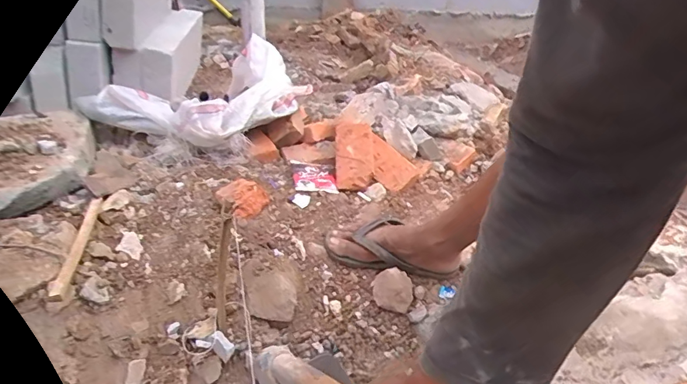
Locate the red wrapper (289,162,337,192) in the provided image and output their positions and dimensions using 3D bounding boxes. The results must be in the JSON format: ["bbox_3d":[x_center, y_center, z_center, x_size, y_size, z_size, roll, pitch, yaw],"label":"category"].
[{"bbox_3d":[-0.062,-0.037,0.996,0.090,0.017,0.127,-2,30,-11],"label":"red wrapper"}]

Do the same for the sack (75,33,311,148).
[{"bbox_3d":[-0.303,-0.227,1.046,0.250,0.138,0.447,28,37,35],"label":"sack"}]

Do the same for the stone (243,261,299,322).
[{"bbox_3d":[-0.119,0.161,0.773,0.090,0.068,0.079,-2,30,-10],"label":"stone"}]

